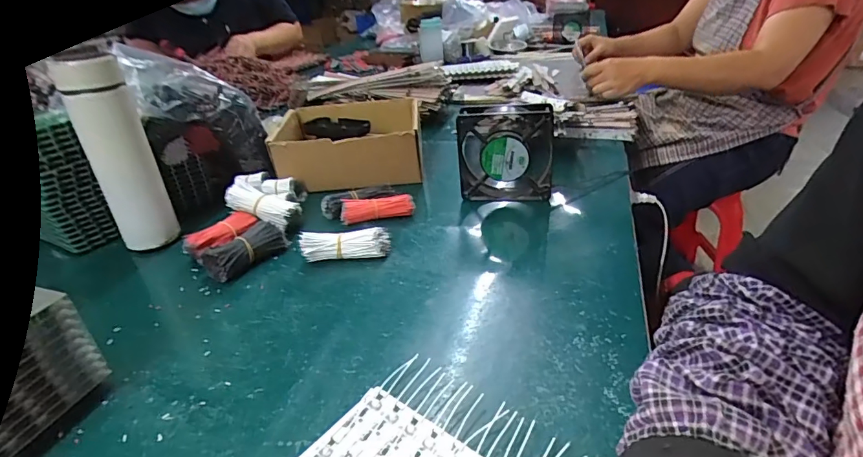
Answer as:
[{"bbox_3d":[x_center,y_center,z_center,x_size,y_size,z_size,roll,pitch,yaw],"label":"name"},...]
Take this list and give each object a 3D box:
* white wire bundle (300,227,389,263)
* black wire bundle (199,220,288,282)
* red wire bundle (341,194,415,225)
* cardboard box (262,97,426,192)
[{"bbox_3d":[-0.100,0.020,0.535,0.100,0.033,0.027,-5,28,2],"label":"white wire bundle"},{"bbox_3d":[-0.219,0.023,0.541,0.049,0.036,0.097,16,35,35],"label":"black wire bundle"},{"bbox_3d":[-0.071,-0.025,0.601,0.094,0.027,0.028,-5,28,2],"label":"red wire bundle"},{"bbox_3d":[-0.136,-0.156,0.792,0.236,0.079,0.243,-7,28,-1],"label":"cardboard box"}]

